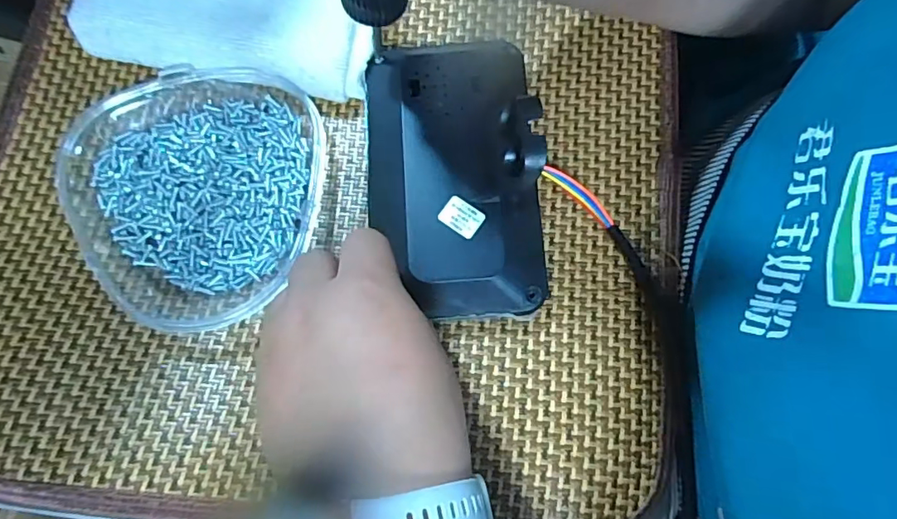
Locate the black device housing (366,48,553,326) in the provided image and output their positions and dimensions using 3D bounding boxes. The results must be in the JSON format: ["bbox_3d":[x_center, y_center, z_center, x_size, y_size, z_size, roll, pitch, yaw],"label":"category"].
[{"bbox_3d":[0.001,-0.051,0.268,0.087,0.041,0.152,-4,76,0],"label":"black device housing"}]

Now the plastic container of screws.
[{"bbox_3d":[-0.146,-0.036,0.291,0.139,0.026,0.145,2,76,1],"label":"plastic container of screws"}]

